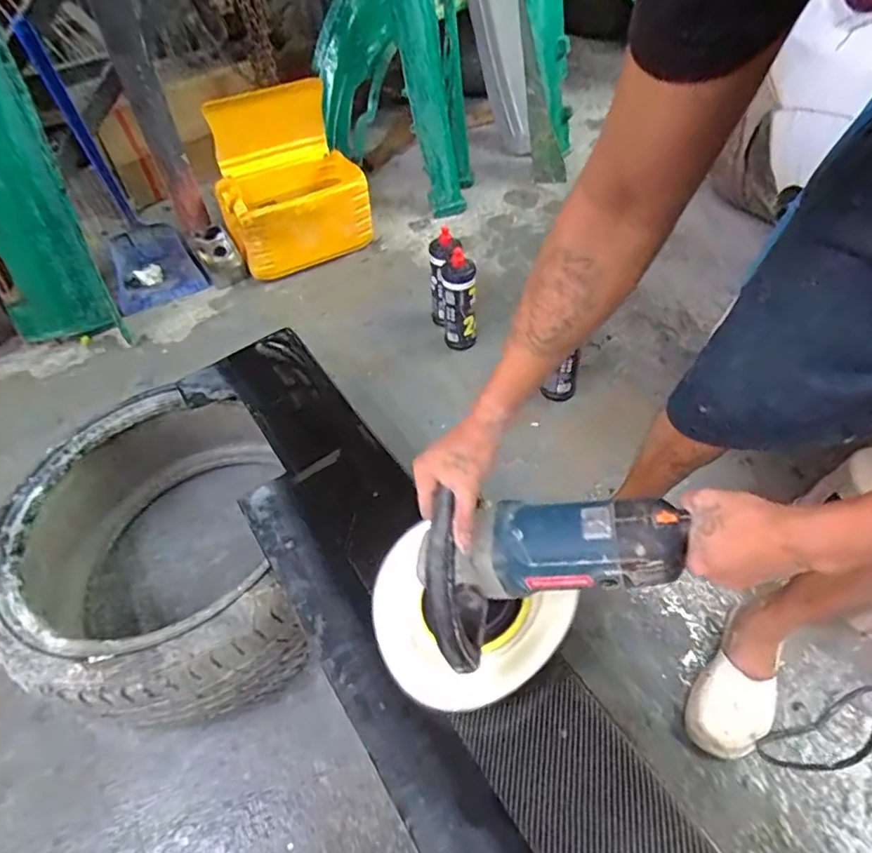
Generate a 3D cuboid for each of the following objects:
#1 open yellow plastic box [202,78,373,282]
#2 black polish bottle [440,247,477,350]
[{"bbox_3d":[-0.440,-0.713,1.614,0.402,0.421,0.293,-25,53,-17],"label":"open yellow plastic box"},{"bbox_3d":[0.057,-0.303,1.365,0.085,0.255,0.090,-6,49,-1],"label":"black polish bottle"}]

